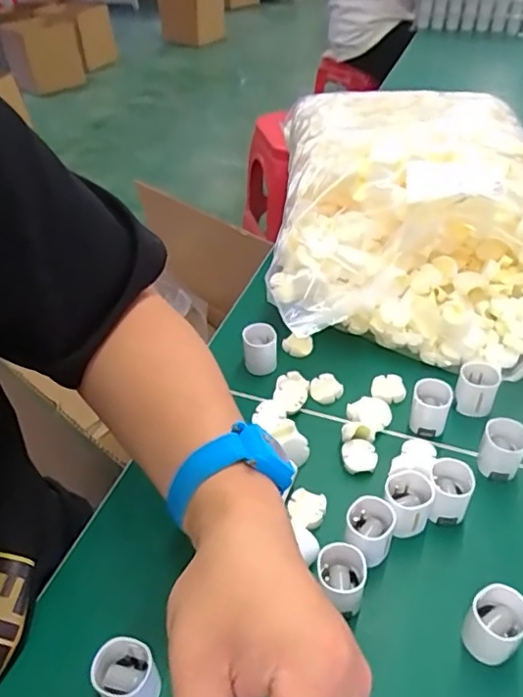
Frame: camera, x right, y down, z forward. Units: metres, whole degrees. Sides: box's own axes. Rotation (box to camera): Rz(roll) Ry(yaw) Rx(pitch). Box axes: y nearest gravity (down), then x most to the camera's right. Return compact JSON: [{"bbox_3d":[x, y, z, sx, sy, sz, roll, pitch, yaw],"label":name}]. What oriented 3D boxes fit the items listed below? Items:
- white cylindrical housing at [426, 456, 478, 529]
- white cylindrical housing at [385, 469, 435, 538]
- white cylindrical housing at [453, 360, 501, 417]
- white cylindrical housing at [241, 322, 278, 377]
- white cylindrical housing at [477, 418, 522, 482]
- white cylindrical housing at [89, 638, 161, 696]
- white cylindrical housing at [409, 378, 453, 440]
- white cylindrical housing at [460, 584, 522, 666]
[{"bbox_3d":[0.126,0.097,0.375,0.026,0.036,0.030,7,43,12],"label":"white cylindrical housing"},{"bbox_3d":[0.097,0.104,0.374,0.030,0.039,0.034,8,43,13],"label":"white cylindrical housing"},{"bbox_3d":[0.171,0.034,0.447,0.030,0.033,0.030,-2,42,2],"label":"white cylindrical housing"},{"bbox_3d":[-0.001,0.001,0.490,0.028,0.036,0.029,-2,42,2],"label":"white cylindrical housing"},{"bbox_3d":[0.173,0.075,0.404,0.028,0.038,0.031,17,46,22],"label":"white cylindrical housing"},{"bbox_3d":[-0.072,0.180,0.304,0.031,0.038,0.028,21,48,25],"label":"white cylindrical housing"},{"bbox_3d":[0.130,0.046,0.431,0.027,0.033,0.029,-2,42,2],"label":"white cylindrical housing"},{"bbox_3d":[0.132,0.155,0.314,0.030,0.033,0.029,-2,42,2],"label":"white cylindrical housing"}]

